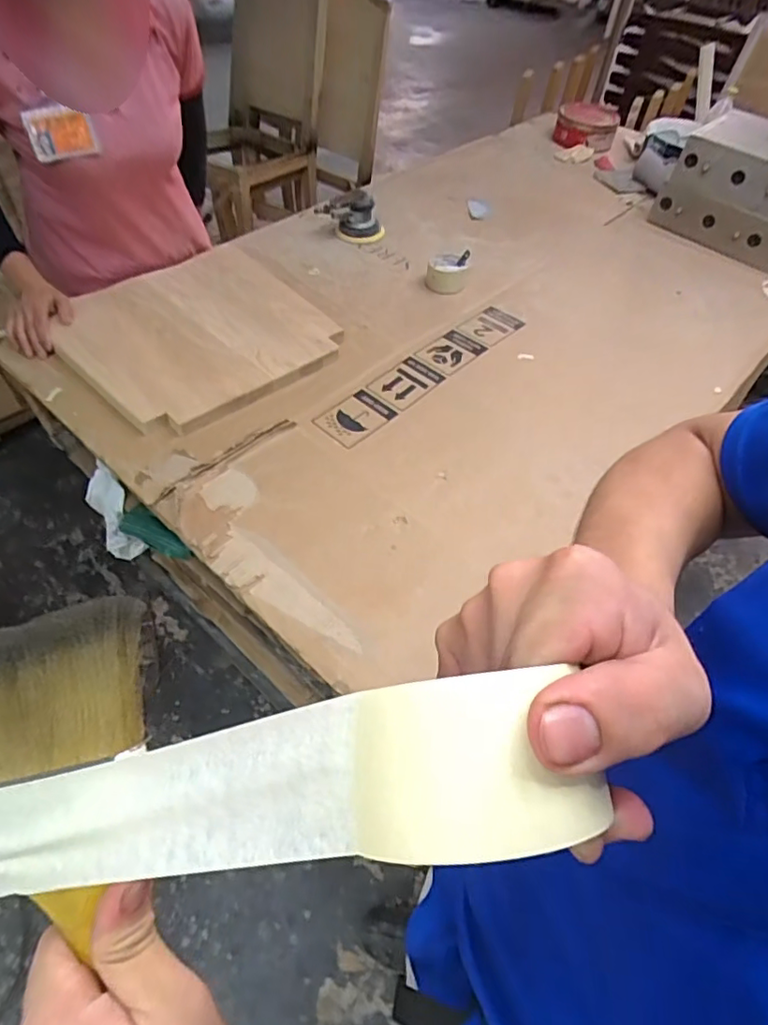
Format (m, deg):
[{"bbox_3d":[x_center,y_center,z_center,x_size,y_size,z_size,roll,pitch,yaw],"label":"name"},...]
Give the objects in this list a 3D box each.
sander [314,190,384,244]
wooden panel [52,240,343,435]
[{"bbox_3d":[-0.075,-0.693,1.297,0.121,0.088,0.096,-18,55,-20],"label":"sander"},{"bbox_3d":[-0.335,-0.349,1.032,0.445,0.027,0.449,-36,63,-29],"label":"wooden panel"}]

